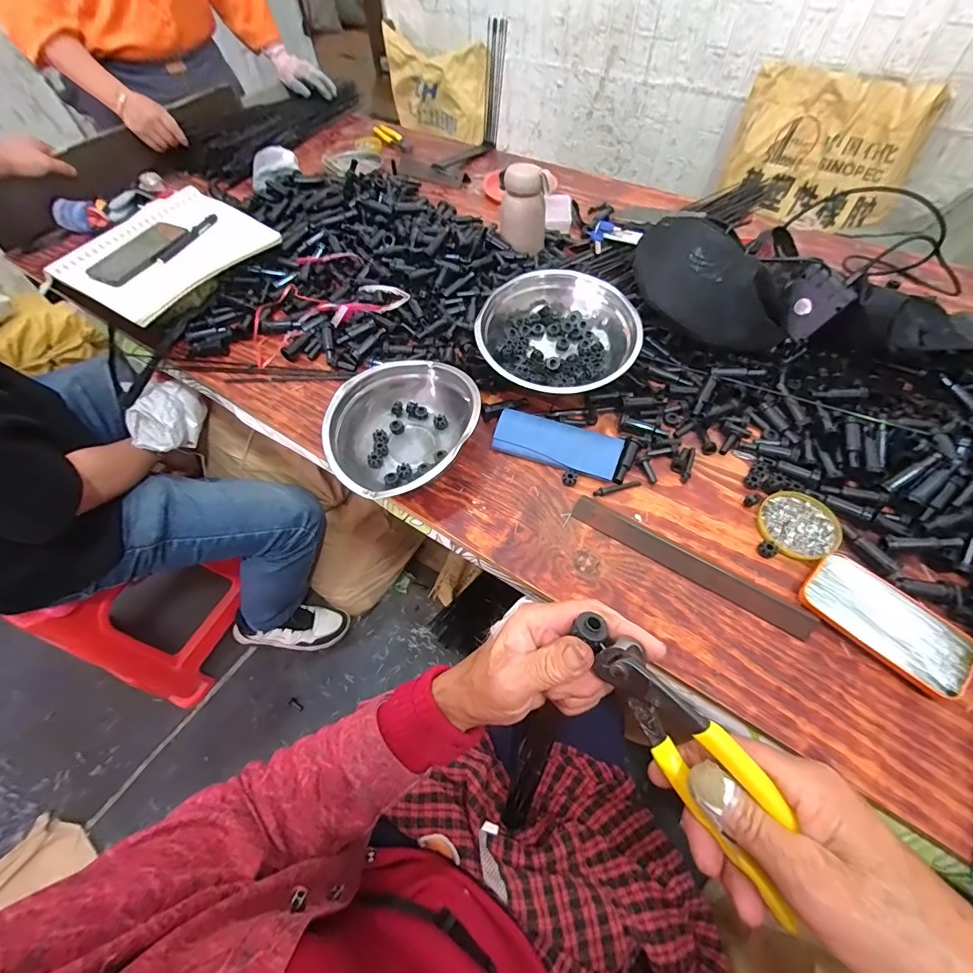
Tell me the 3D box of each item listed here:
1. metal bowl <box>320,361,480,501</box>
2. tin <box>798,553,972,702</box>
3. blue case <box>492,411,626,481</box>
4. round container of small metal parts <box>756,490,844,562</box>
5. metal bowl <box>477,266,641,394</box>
[{"bbox_3d":[-0.104,-0.073,0.571,0.176,0.067,0.203,31,64,20],"label":"metal bowl"},{"bbox_3d":[0.404,0.135,0.443,0.080,0.018,0.146,-38,64,-20],"label":"tin"},{"bbox_3d":[0.091,-0.055,0.569,0.159,0.030,0.052,17,60,13],"label":"blue case"},{"bbox_3d":[0.363,0.044,0.510,0.084,0.007,0.086,-1,58,2],"label":"round container of small metal parts"},{"bbox_3d":[0.103,-0.216,0.631,0.217,0.091,0.189,0,78,11],"label":"metal bowl"}]

